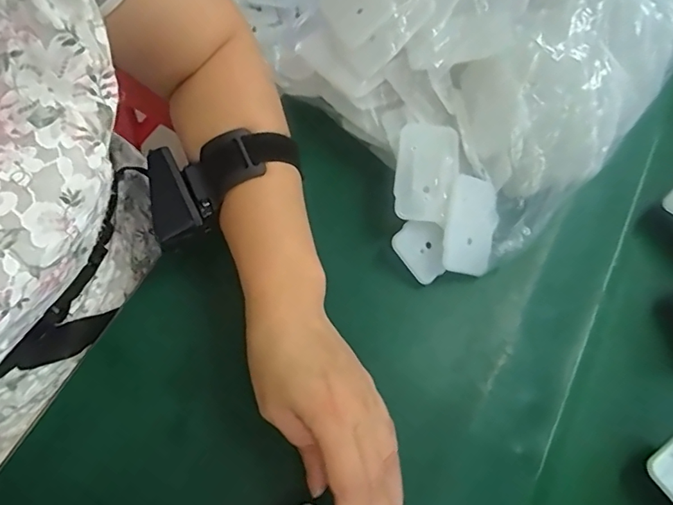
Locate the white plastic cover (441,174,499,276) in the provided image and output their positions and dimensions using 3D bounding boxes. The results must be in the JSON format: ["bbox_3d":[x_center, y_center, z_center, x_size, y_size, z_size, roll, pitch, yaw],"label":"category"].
[{"bbox_3d":[0.098,-0.019,0.347,0.040,0.004,0.068,13,85,-18],"label":"white plastic cover"}]

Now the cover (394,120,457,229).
[{"bbox_3d":[0.064,-0.057,0.345,0.043,0.004,0.070,6,87,-1],"label":"cover"}]

